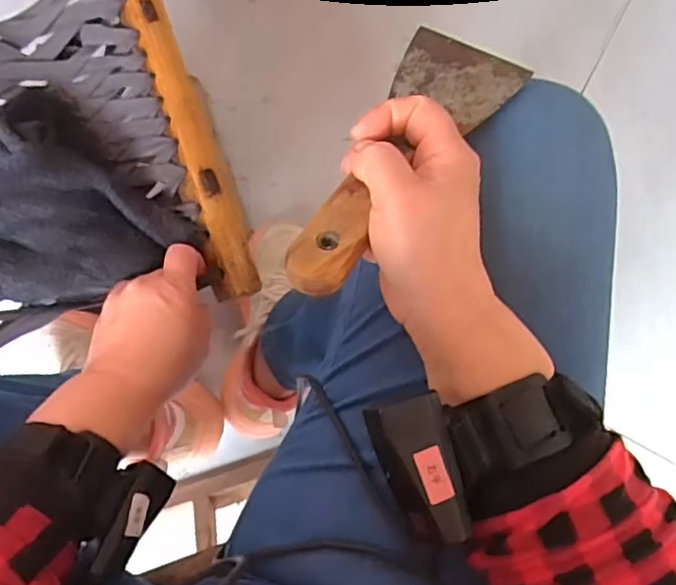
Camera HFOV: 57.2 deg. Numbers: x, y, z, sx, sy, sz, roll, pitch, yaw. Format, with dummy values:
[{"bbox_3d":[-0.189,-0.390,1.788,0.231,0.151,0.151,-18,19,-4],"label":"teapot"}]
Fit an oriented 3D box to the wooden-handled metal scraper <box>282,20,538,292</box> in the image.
[{"bbox_3d":[0.036,-0.073,0.326,0.064,0.022,0.188,35,64,-4],"label":"wooden-handled metal scraper"}]

